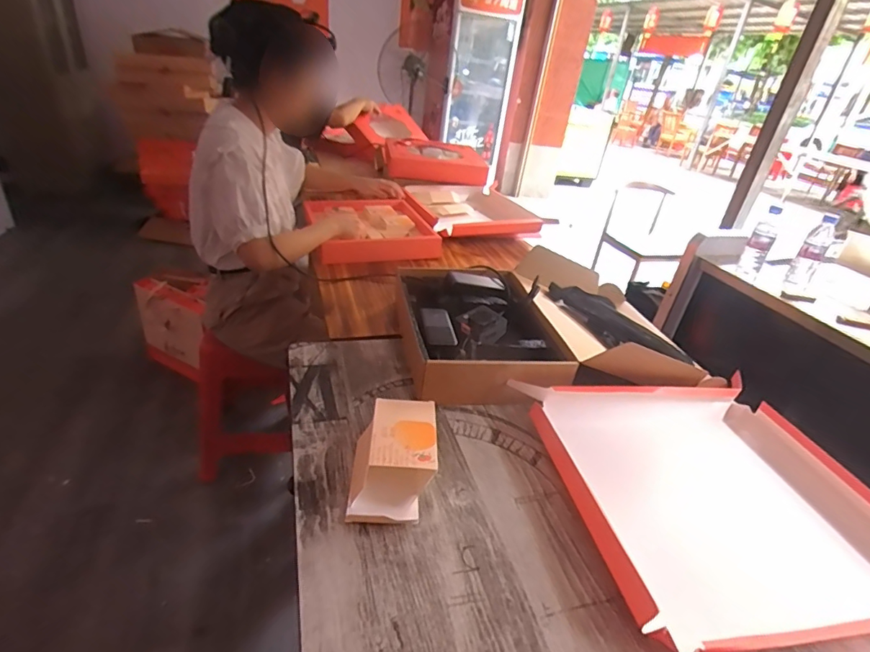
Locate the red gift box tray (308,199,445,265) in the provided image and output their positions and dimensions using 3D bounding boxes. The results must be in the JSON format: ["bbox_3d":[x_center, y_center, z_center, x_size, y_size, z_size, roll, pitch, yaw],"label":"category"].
[{"bbox_3d":[-0.189,-0.289,1.364,0.337,0.055,0.374,-4,32,-19],"label":"red gift box tray"}]

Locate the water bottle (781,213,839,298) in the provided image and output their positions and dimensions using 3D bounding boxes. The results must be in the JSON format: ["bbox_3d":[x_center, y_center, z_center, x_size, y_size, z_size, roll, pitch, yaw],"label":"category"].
[{"bbox_3d":[0.948,-0.176,1.180,0.058,0.188,0.069,27,35,30],"label":"water bottle"}]

